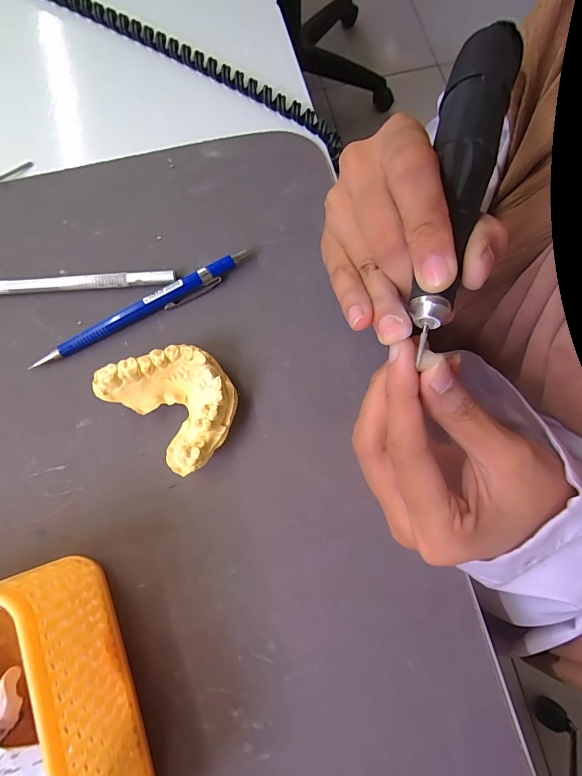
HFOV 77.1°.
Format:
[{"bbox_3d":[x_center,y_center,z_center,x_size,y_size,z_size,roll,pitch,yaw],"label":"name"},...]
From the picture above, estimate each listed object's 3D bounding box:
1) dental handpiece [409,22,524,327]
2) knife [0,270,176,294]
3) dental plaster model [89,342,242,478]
[{"bbox_3d":[0.073,-0.096,0.154,0.024,0.018,0.154,15,78,2],"label":"dental handpiece"},{"bbox_3d":[-0.136,-0.062,0.216,0.133,0.007,0.008,-5,78,-2],"label":"knife"},{"bbox_3d":[-0.059,0.005,0.195,0.067,0.026,0.052,41,80,7],"label":"dental plaster model"}]

